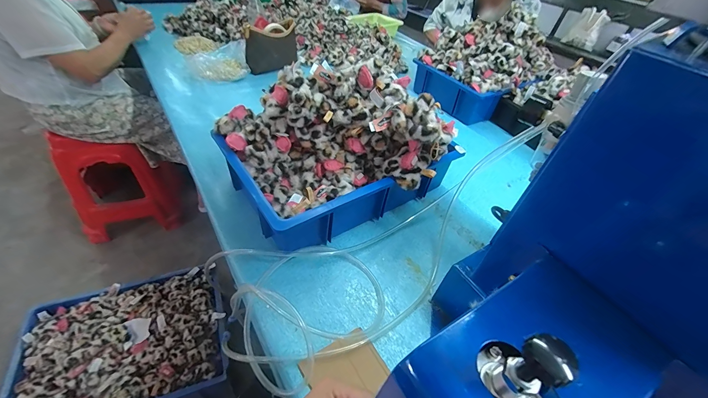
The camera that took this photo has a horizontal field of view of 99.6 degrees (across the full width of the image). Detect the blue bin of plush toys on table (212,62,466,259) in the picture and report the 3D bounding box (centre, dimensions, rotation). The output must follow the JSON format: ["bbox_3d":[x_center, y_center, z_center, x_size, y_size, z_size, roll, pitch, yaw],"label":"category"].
[{"bbox_3d":[-0.031,-0.103,0.587,0.389,0.237,0.287,-19,50,-25],"label":"blue bin of plush toys on table"}]

